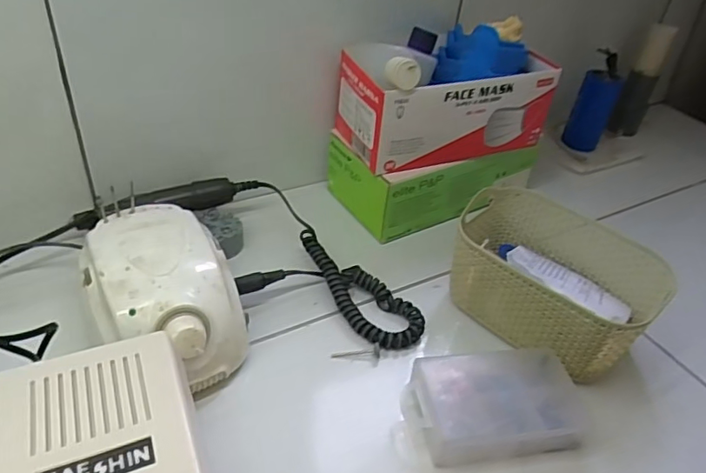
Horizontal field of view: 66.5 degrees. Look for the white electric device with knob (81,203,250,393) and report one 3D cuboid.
[{"bbox_3d":[-0.146,0.048,0.418,0.101,0.086,0.139,-18,45,-29],"label":"white electric device with knob"}]

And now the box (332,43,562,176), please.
[{"bbox_3d":[0.096,-0.142,0.551,0.203,0.100,0.095,-10,42,-21],"label":"box"}]

